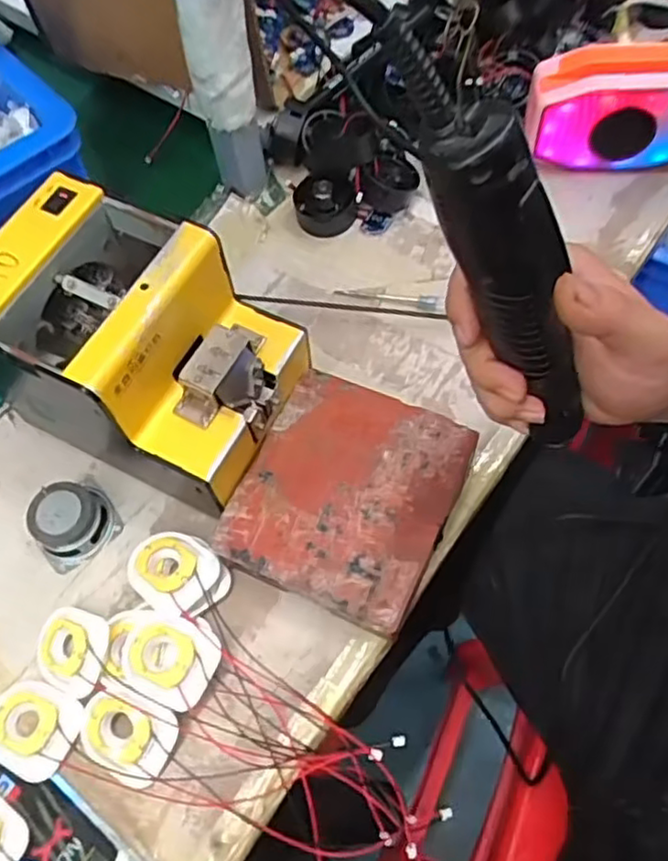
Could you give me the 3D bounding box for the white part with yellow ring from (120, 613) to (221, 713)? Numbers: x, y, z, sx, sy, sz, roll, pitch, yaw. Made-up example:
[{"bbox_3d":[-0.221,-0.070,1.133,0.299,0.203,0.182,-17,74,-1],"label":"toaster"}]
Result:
[{"bbox_3d":[-0.101,0.138,0.412,0.058,0.012,0.049,25,67,15],"label":"white part with yellow ring"}]

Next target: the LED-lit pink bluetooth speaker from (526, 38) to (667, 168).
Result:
[{"bbox_3d":[0.236,-0.268,0.559,0.145,0.085,0.059,1,63,4],"label":"LED-lit pink bluetooth speaker"}]

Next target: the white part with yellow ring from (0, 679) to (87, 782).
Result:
[{"bbox_3d":[-0.186,0.184,0.414,0.061,0.011,0.048,19,66,13],"label":"white part with yellow ring"}]

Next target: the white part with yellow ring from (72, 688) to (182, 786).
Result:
[{"bbox_3d":[-0.125,0.181,0.400,0.062,0.011,0.046,18,87,8],"label":"white part with yellow ring"}]

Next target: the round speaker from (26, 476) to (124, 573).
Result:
[{"bbox_3d":[-0.183,0.061,0.466,0.052,0.028,0.053,-33,66,-13],"label":"round speaker"}]

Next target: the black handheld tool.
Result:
[{"bbox_3d":[0.077,-0.061,0.280,0.033,0.220,0.028,12,61,40],"label":"black handheld tool"}]

